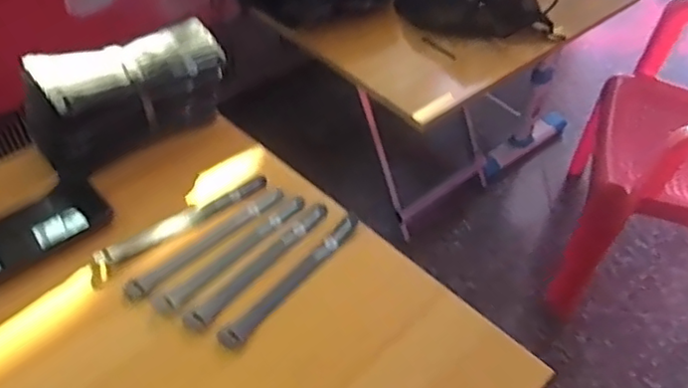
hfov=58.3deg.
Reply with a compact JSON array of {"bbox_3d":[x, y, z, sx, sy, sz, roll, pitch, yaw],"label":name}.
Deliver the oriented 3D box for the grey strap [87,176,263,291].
[{"bbox_3d":[-0.175,0.031,0.661,0.208,0.009,0.034,-33,56,-30],"label":"grey strap"}]

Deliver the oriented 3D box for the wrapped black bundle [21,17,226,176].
[{"bbox_3d":[-0.251,-0.120,0.720,0.222,0.101,0.091,-34,56,-31],"label":"wrapped black bundle"}]

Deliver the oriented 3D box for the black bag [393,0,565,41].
[{"bbox_3d":[0.215,-0.313,1.005,0.261,0.118,0.075,21,48,16],"label":"black bag"}]

